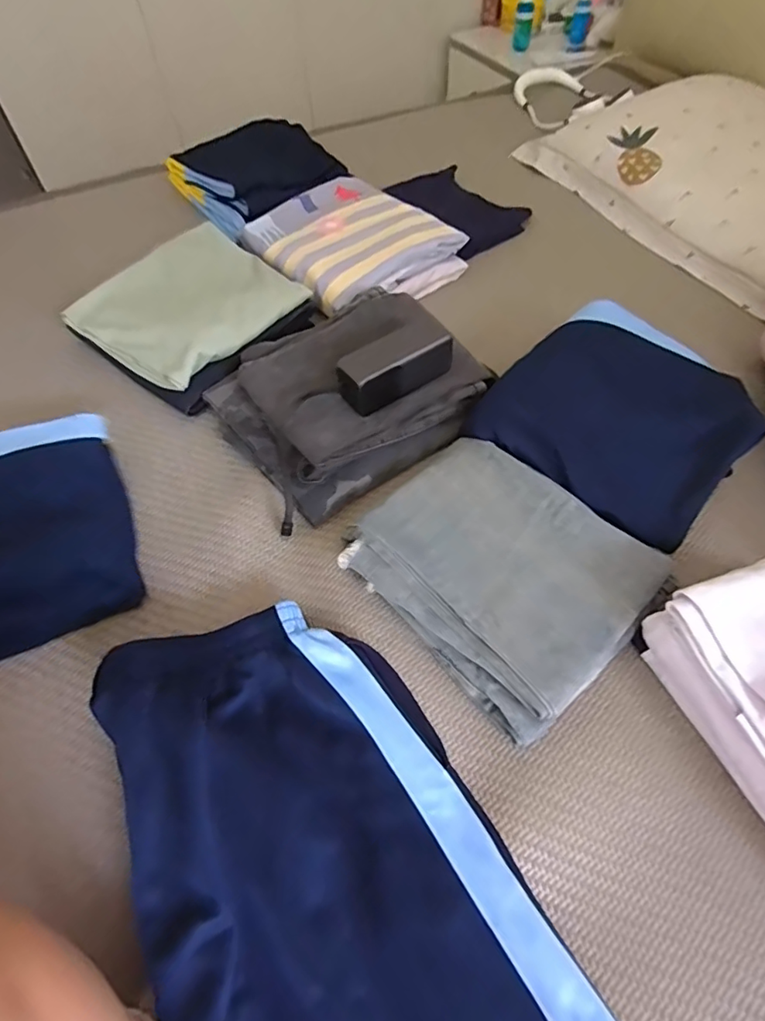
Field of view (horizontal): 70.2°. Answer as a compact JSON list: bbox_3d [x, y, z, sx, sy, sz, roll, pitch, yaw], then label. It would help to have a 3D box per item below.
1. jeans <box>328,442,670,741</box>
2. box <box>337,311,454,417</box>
[{"bbox_3d":[0.114,0.056,0.537,0.212,0.051,0.252,-39,63,-21],"label":"jeans"},{"bbox_3d":[0.011,-0.170,0.627,0.137,0.052,0.061,-32,60,-17],"label":"box"}]

